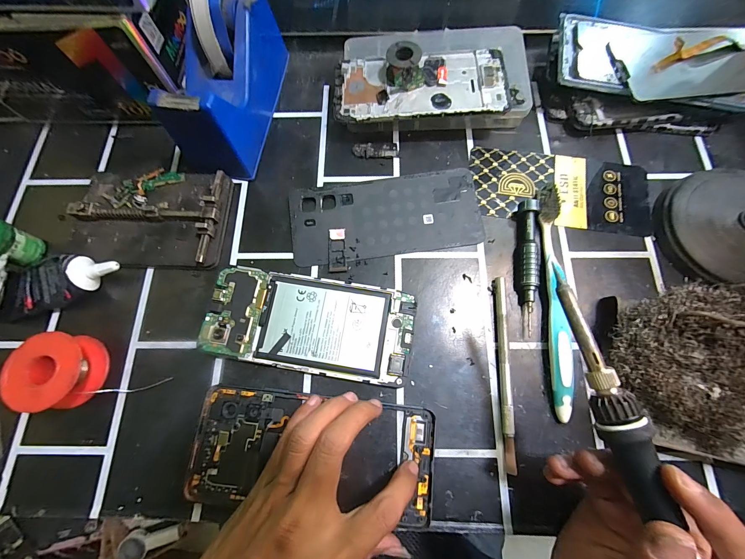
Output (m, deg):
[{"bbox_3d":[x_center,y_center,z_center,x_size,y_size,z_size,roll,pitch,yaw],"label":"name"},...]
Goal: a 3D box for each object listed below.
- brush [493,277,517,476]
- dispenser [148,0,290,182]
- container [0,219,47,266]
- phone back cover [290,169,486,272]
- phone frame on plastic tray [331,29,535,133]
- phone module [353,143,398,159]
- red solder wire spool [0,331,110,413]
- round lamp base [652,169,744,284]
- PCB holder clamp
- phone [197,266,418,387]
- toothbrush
[{"bbox_3d":[0.100,0.067,0.236,0.008,0.007,0.139,2,74,2],"label":"brush"},{"bbox_3d":[-0.129,-0.180,0.268,0.060,0.097,0.156,10,74,4],"label":"dispenser"},{"bbox_3d":[-0.295,-0.029,0.252,0.026,0.040,0.029,19,75,7],"label":"container"},{"bbox_3d":[0.012,-0.054,0.274,0.164,0.005,0.075,-7,73,-1],"label":"phone back cover"},{"bbox_3d":[0.054,-0.192,0.294,0.178,0.044,0.107,-1,73,1],"label":"phone frame on plastic tray"},{"bbox_3d":[0.003,-0.123,0.296,0.042,0.004,0.017,-2,73,0],"label":"phone module"},{"bbox_3d":[-0.230,0.067,0.230,0.048,0.030,0.052,0,73,1],"label":"red solder wire spool"},{"bbox_3d":[0.285,-0.042,0.250,0.093,0.032,0.093,0,73,1],"label":"round lamp base"},{"bbox_3d":[-0.195,-0.057,0.272,0.132,0.022,0.089,3,74,2],"label":"PCB holder clamp"},{"bbox_3d":[-0.050,0.034,0.247,0.160,0.009,0.072,9,74,4],"label":"phone"},{"bbox_3d":[0.143,0.010,0.246,0.013,0.018,0.184,3,74,2],"label":"toothbrush"}]

